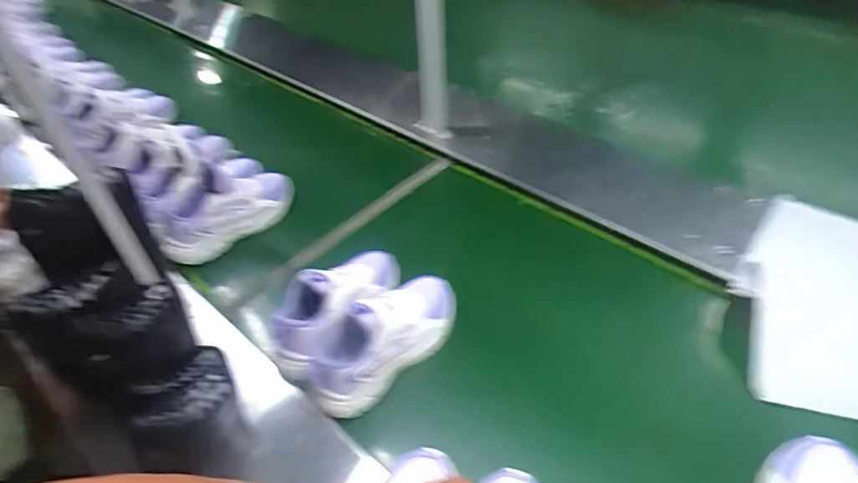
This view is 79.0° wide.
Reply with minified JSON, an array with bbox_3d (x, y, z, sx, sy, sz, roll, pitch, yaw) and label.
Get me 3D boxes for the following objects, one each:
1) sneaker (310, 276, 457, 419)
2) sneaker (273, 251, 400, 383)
[{"bbox_3d":[-0.062,0.123,0.744,0.256,0.119,0.094,-35,50,-26],"label":"sneaker"},{"bbox_3d":[-0.141,0.080,0.791,0.095,0.104,0.254,28,54,31],"label":"sneaker"}]

